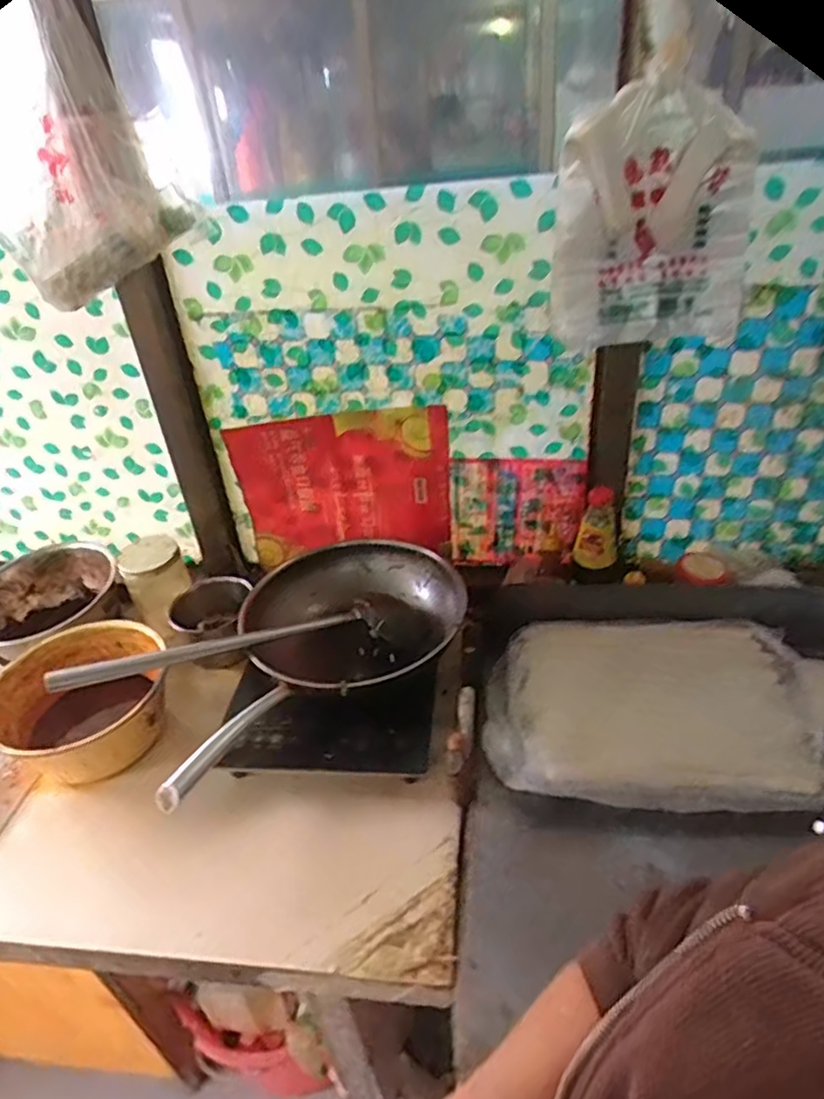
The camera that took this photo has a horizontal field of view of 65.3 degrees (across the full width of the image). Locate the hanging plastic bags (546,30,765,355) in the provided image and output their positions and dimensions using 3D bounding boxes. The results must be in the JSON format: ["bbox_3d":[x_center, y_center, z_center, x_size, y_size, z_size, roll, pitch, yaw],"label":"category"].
[{"bbox_3d":[0.282,-0.390,0.753,0.223,0.279,0.137,11,38,22],"label":"hanging plastic bags"}]

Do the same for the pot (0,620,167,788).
[{"bbox_3d":[-0.473,0.229,0.942,0.236,0.126,0.219,-29,41,-30],"label":"pot"}]

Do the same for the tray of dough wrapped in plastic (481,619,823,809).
[{"bbox_3d":[0.321,0.212,0.884,0.423,0.061,0.285,2,35,10],"label":"tray of dough wrapped in plastic"}]

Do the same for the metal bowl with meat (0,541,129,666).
[{"bbox_3d":[-0.626,0.118,1.115,0.243,0.128,0.255,-4,35,3],"label":"metal bowl with meat"}]

